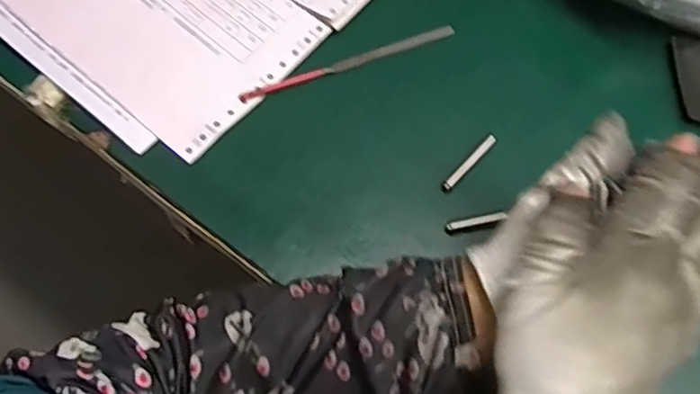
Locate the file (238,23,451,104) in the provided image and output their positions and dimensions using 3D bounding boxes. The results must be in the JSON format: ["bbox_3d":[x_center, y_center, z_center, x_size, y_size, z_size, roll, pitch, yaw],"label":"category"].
[{"bbox_3d":[0.000,-0.091,0.431,0.154,0.004,0.010,-22,70,-11],"label":"file"}]

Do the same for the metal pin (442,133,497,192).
[{"bbox_3d":[0.076,-0.022,0.400,0.007,0.005,0.047,42,72,14],"label":"metal pin"}]

